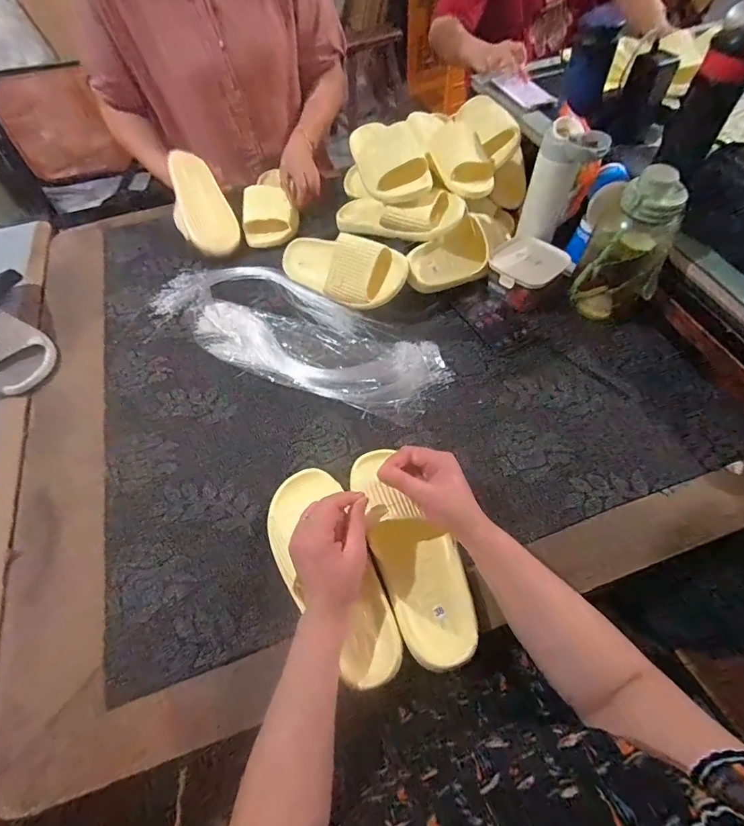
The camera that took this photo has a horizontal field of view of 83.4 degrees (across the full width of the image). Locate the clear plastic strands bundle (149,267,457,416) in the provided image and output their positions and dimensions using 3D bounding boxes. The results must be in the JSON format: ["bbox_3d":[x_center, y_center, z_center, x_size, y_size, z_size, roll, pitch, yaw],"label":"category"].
[{"bbox_3d":[-0.133,-0.137,0.688,0.515,0.023,0.189,29,65,19],"label":"clear plastic strands bundle"}]

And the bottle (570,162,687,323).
[{"bbox_3d":[0.382,-0.241,0.615,0.118,0.204,0.092,28,64,19],"label":"bottle"}]

